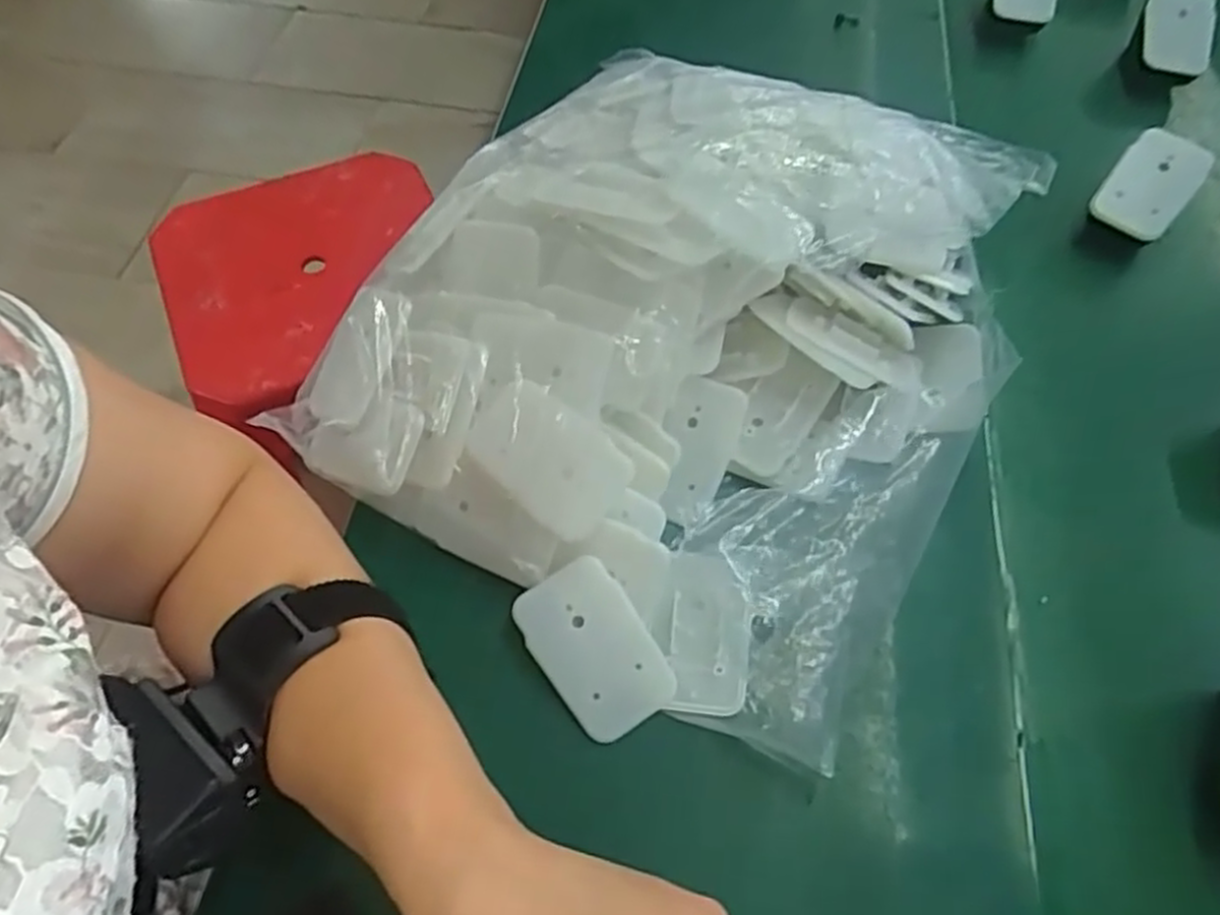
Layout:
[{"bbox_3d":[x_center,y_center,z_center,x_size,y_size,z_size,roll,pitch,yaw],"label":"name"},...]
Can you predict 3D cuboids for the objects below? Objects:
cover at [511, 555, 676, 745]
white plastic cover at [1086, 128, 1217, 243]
[{"bbox_3d":[-0.006,0.079,0.324,0.043,0.004,0.069,-36,78,-4],"label":"cover"},{"bbox_3d":[0.305,-0.154,0.444,0.043,0.008,0.063,37,88,13],"label":"white plastic cover"}]

